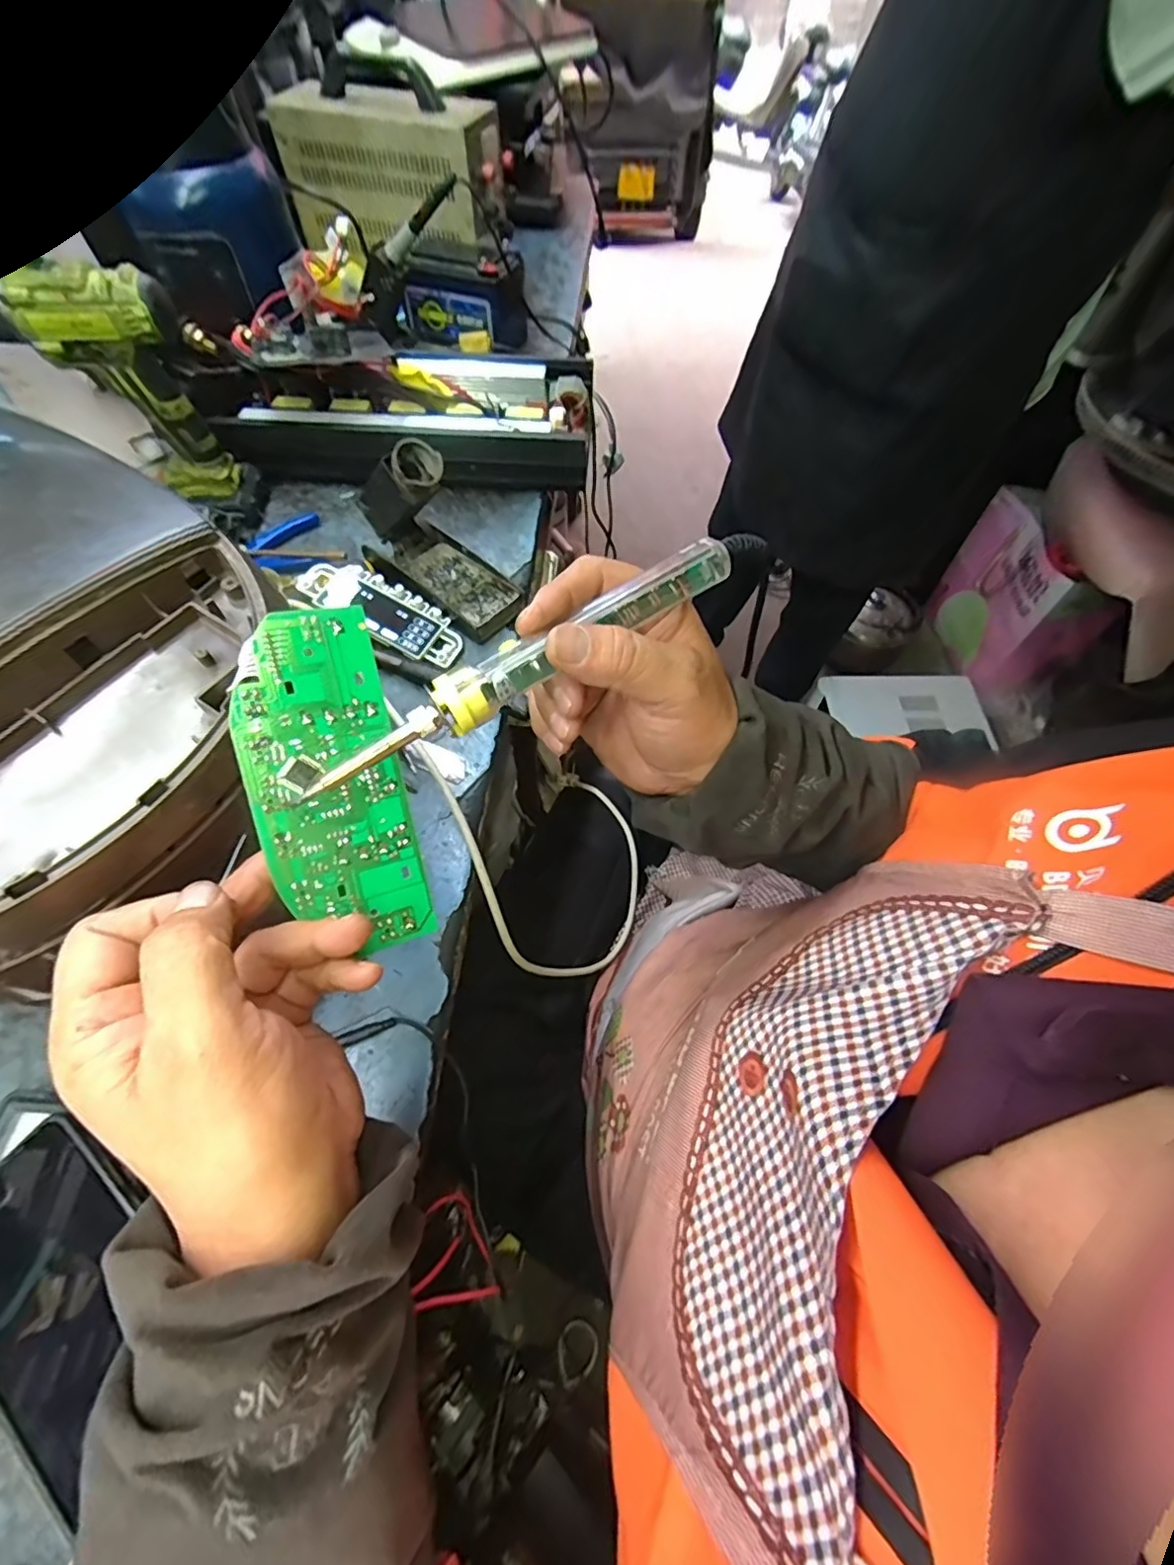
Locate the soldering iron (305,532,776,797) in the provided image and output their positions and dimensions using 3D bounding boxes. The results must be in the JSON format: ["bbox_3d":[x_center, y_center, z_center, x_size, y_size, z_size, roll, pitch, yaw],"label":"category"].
[{"bbox_3d":[-0.013,-0.061,0.246,0.222,0.023,0.026,-32,65,-11],"label":"soldering iron"}]

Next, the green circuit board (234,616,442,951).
[{"bbox_3d":[-0.114,0.002,0.256,0.063,0.004,0.153,-14,97,-26],"label":"green circuit board"}]

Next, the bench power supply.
[{"bbox_3d":[-0.289,-0.872,0.821,0.302,0.137,0.109,10,60,5],"label":"bench power supply"}]

